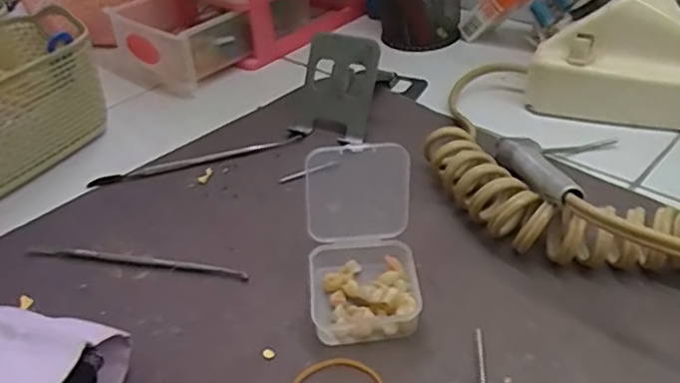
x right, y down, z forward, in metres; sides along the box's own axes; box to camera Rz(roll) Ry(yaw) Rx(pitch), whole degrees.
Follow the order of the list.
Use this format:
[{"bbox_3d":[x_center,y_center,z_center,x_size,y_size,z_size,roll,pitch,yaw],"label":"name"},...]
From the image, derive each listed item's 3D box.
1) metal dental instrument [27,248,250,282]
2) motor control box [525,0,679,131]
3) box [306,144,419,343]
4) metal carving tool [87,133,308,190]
[{"bbox_3d":[-0.123,0.042,0.367,0.146,0.005,0.009,5,38,14],"label":"metal dental instrument"},{"bbox_3d":[0.226,-0.100,0.439,0.166,0.088,0.073,7,38,17],"label":"motor control box"},{"bbox_3d":[0.011,0.022,0.313,0.056,0.075,0.076,-5,36,2],"label":"box"},{"bbox_3d":[-0.105,-0.023,0.452,0.156,0.008,0.015,-12,37,-7],"label":"metal carving tool"}]

